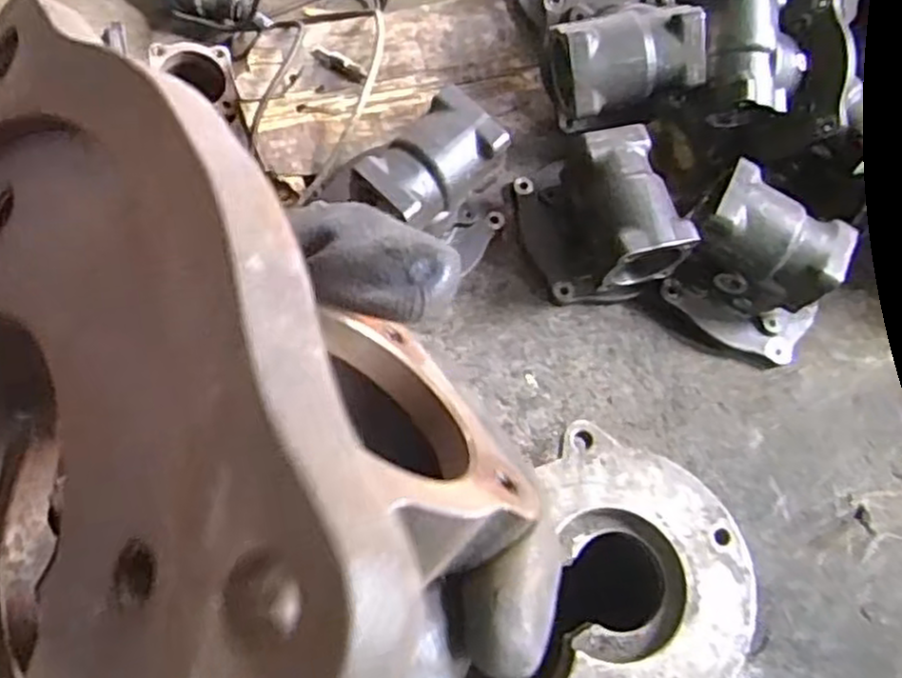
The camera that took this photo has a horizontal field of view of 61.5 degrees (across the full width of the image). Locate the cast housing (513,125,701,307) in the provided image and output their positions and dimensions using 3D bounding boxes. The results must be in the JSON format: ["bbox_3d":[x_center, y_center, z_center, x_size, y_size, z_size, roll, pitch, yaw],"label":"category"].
[{"bbox_3d":[0.132,-0.119,0.698,0.109,0.111,0.151,-17,72,-14],"label":"cast housing"}]

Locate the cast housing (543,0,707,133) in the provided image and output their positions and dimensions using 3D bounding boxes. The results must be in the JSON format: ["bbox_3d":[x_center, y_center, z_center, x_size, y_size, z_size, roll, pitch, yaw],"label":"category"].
[{"bbox_3d":[0.154,-0.263,0.703,0.127,0.090,0.116,-9,70,-11],"label":"cast housing"}]

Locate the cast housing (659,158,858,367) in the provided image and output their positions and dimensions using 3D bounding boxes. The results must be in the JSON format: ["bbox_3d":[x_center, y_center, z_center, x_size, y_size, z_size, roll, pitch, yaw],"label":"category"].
[{"bbox_3d":[0.281,-0.062,0.696,0.154,0.128,0.104,31,68,5],"label":"cast housing"}]

